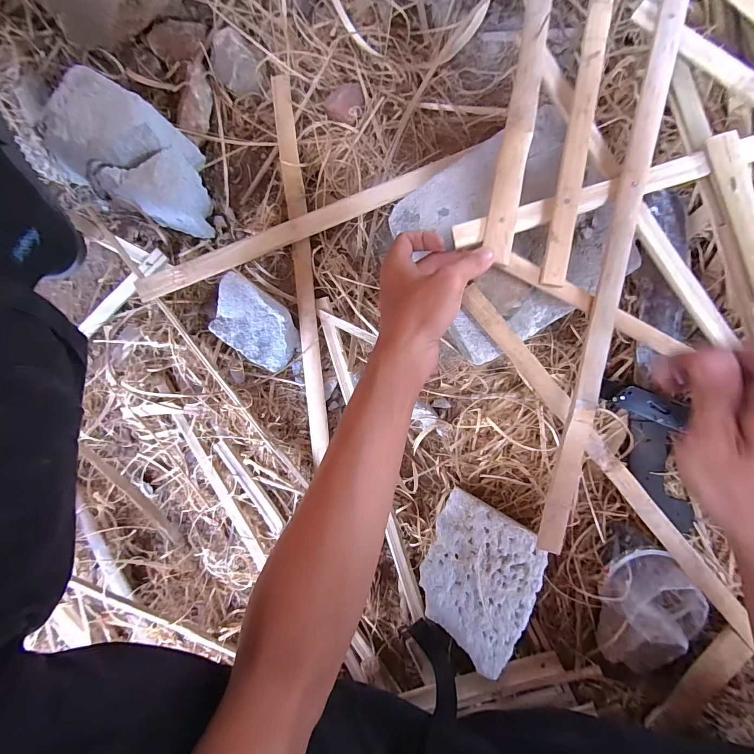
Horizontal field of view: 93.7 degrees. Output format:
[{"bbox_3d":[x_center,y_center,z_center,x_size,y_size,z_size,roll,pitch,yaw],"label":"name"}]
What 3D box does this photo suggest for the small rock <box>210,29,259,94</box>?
[{"bbox_3d":[-0.173,-0.381,0.429,0.048,0.030,0.053,-32,87,7],"label":"small rock"}]

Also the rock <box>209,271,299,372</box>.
[{"bbox_3d":[-0.143,-0.061,0.419,0.088,0.074,0.077,38,96,5],"label":"rock"}]

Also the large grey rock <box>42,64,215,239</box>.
[{"bbox_3d":[-0.290,-0.259,0.422,0.193,0.068,0.118,36,95,5],"label":"large grey rock"}]

